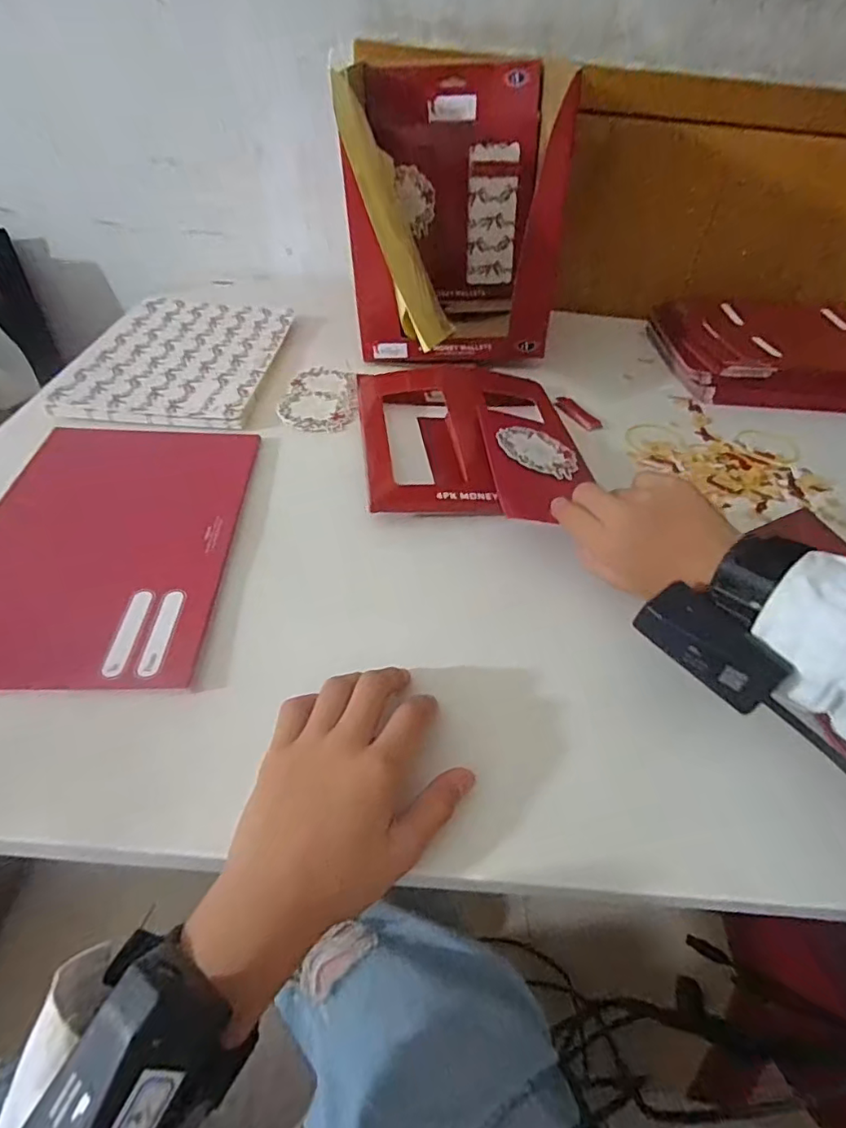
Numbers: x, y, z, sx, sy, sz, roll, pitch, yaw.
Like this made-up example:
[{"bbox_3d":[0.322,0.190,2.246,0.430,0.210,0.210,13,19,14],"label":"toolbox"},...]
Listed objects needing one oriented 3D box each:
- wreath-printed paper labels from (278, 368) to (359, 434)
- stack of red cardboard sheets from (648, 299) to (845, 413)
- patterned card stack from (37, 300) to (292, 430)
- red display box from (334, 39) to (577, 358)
[{"bbox_3d":[-0.102,-0.170,0.551,0.073,0.004,0.126,4,43,-1],"label":"wreath-printed paper labels"},{"bbox_3d":[0.424,-0.253,0.659,0.258,0.056,0.193,4,43,-2],"label":"stack of red cardboard sheets"},{"bbox_3d":[-0.251,-0.219,0.578,0.181,0.017,0.264,2,43,-4],"label":"patterned card stack"},{"bbox_3d":[0.024,-0.387,0.610,0.208,0.253,0.247,1,44,-5],"label":"red display box"}]

